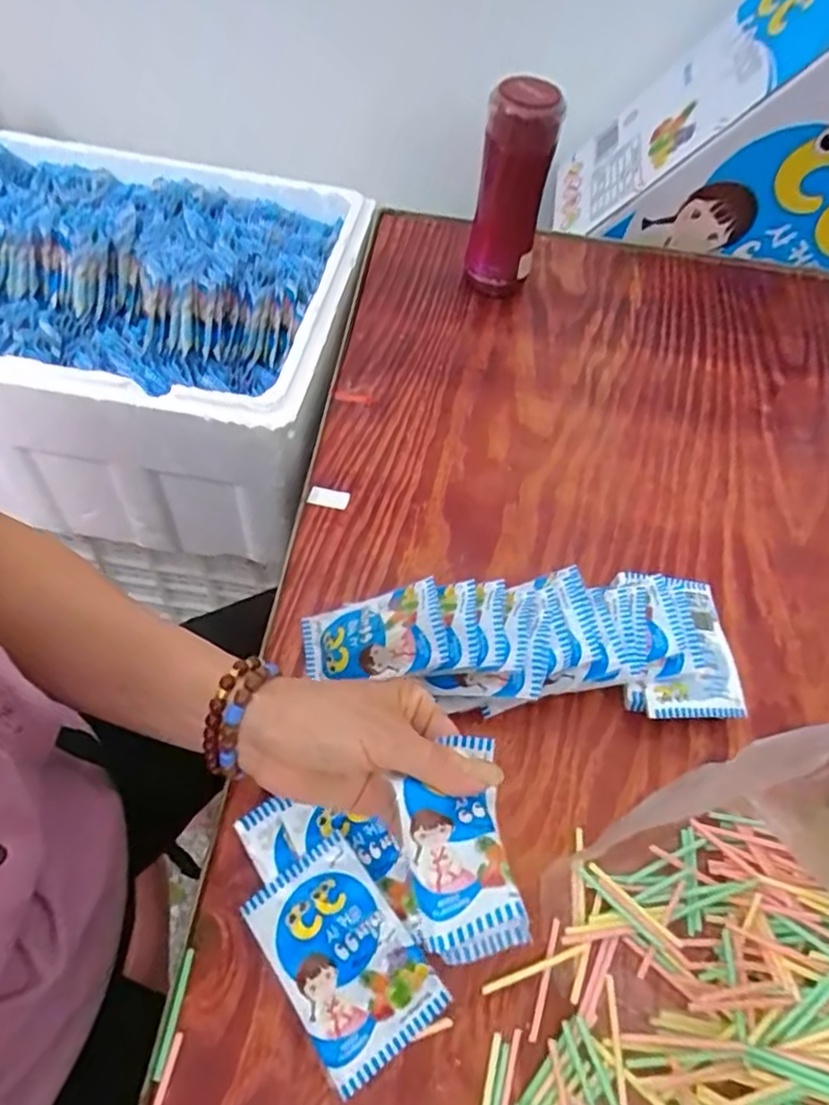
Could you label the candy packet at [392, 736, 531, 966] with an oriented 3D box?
[{"bbox_3d":[0.019,0.132,0.308,0.048,0.028,0.096,-9,34,2],"label":"candy packet"}]

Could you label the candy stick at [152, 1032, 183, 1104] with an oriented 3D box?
[{"bbox_3d":[-0.128,0.275,0.329,0.005,0.004,0.061,11,56,3],"label":"candy stick"}]

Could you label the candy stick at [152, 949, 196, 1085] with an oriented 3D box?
[{"bbox_3d":[-0.126,0.242,0.350,0.004,0.005,0.057,7,55,0],"label":"candy stick"}]

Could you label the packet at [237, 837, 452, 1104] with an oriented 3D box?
[{"bbox_3d":[-0.038,0.212,0.354,0.066,0.007,0.102,-35,59,-18],"label":"packet"}]

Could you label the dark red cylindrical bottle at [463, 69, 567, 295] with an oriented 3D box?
[{"bbox_3d":[0.093,-0.349,0.652,0.067,0.190,0.069,2,56,-3],"label":"dark red cylindrical bottle"}]

